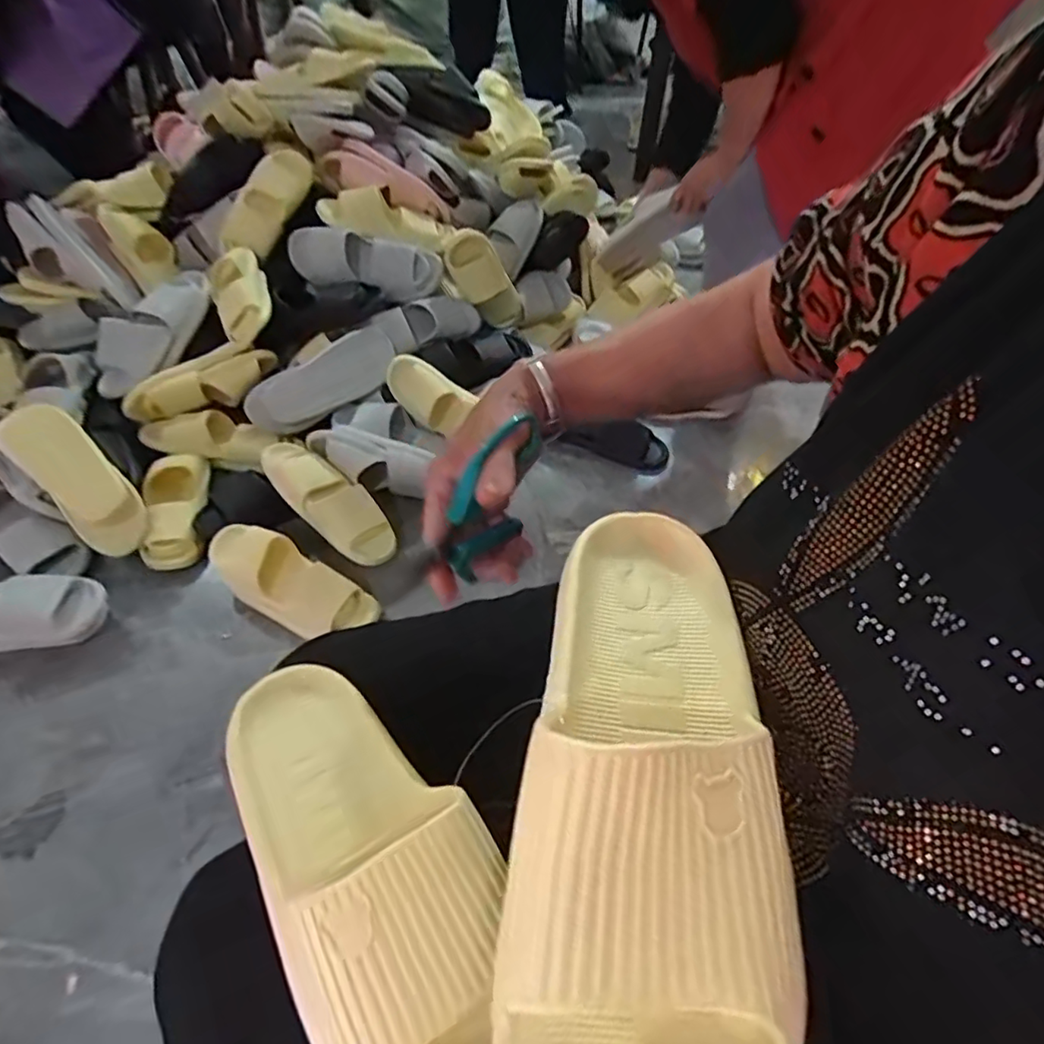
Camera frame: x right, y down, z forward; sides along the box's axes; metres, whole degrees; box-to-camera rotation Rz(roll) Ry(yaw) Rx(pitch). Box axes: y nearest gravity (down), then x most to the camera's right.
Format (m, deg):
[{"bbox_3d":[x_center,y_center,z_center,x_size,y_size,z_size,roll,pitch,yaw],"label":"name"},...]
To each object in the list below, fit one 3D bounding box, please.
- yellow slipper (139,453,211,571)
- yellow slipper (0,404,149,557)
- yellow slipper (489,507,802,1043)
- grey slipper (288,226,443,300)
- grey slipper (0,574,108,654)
[{"bbox_3d":[-0.614,-0.030,1.038,0.087,0.063,0.236,-6,62,-8],"label":"yellow slipper"},{"bbox_3d":[-0.734,-0.065,0.982,0.112,0.102,0.263,-39,93,-32],"label":"yellow slipper"},{"bbox_3d":[0.054,0.083,0.234,0.093,0.072,0.246,9,44,6],"label":"yellow slipper"},{"bbox_3d":[-0.326,-0.535,1.250,0.324,0.083,0.141,8,75,-28],"label":"grey slipper"},{"bbox_3d":[-0.781,0.138,0.889,0.281,0.074,0.106,-4,47,-7],"label":"grey slipper"}]

